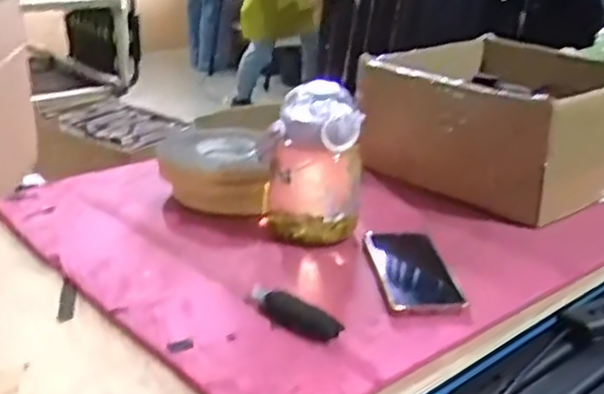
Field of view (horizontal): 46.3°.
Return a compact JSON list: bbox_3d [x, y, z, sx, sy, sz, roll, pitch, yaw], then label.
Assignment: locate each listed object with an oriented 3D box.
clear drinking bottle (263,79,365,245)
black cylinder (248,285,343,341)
[{"bbox_3d":[0.010,-0.037,0.836,0.117,0.172,0.099,1,23,-4],"label":"clear drinking bottle"},{"bbox_3d":[-0.012,0.108,0.678,0.115,0.026,0.027,21,29,36],"label":"black cylinder"}]

